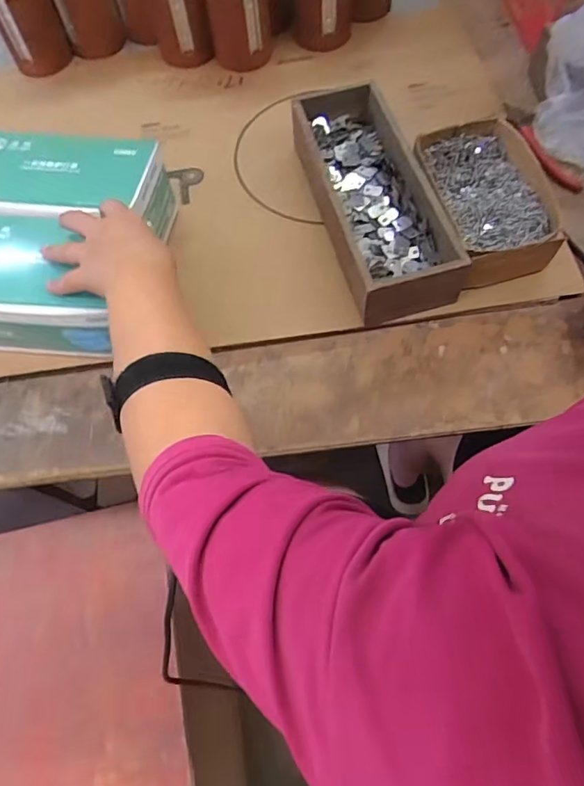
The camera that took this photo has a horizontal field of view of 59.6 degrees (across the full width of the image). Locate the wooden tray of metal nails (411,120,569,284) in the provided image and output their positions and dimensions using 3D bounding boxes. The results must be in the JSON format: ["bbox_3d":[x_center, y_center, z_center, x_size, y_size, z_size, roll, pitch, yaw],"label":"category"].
[{"bbox_3d":[0.206,-0.206,0.549,0.113,0.059,0.186,-11,65,-2],"label":"wooden tray of metal nails"}]

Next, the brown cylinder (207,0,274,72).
[{"bbox_3d":[-0.069,-0.498,0.672,0.078,0.101,0.081,-8,65,0],"label":"brown cylinder"}]

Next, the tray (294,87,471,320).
[{"bbox_3d":[0.083,-0.214,0.554,0.106,0.070,0.298,-15,65,-4],"label":"tray"}]

